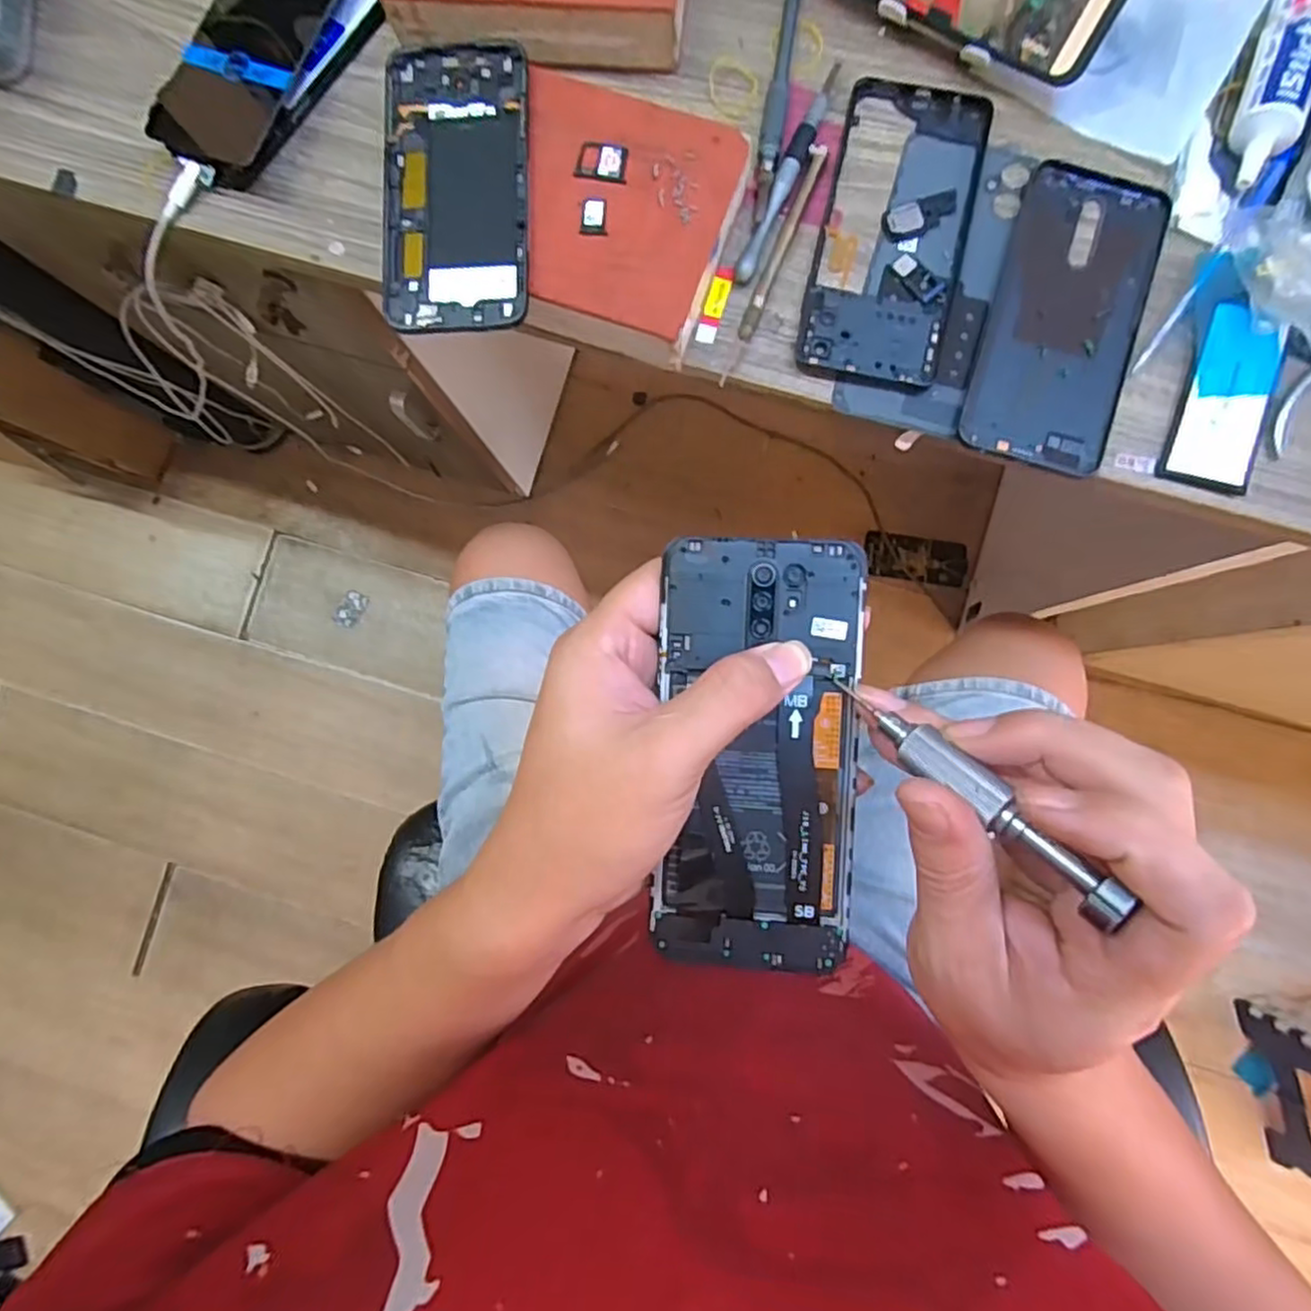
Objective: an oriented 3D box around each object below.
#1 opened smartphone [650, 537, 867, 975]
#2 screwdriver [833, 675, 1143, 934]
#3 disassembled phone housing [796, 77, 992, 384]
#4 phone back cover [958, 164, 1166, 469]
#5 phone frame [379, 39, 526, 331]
[{"bbox_3d":[0.038,0.037,0.259,0.070,0.006,0.156,1,93,3],"label":"opened smartphone"},{"bbox_3d":[0.093,0.038,0.217,0.011,0.009,0.107,-43,52,0],"label":"screwdriver"},{"bbox_3d":[0.130,-0.232,0.384,0.078,0.006,0.170,13,87,4],"label":"disassembled phone housing"},{"bbox_3d":[0.218,-0.181,0.376,0.075,0.007,0.162,17,88,4],"label":"phone back cover"},{"bbox_3d":[-0.101,-0.241,0.362,0.073,0.008,0.151,-1,86,3],"label":"phone frame"}]

